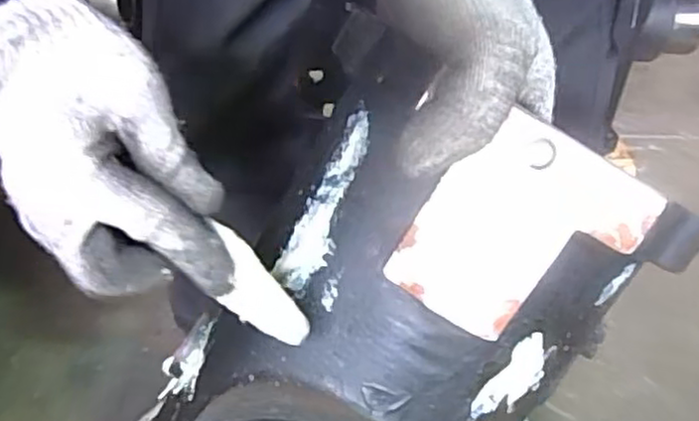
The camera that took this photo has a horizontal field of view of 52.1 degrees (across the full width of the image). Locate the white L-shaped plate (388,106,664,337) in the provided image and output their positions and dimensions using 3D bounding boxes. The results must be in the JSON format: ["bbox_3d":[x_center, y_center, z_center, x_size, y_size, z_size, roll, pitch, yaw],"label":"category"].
[{"bbox_3d":[0.066,0.011,0.280,0.074,0.084,0.004,33,11,1],"label":"white L-shaped plate"}]

